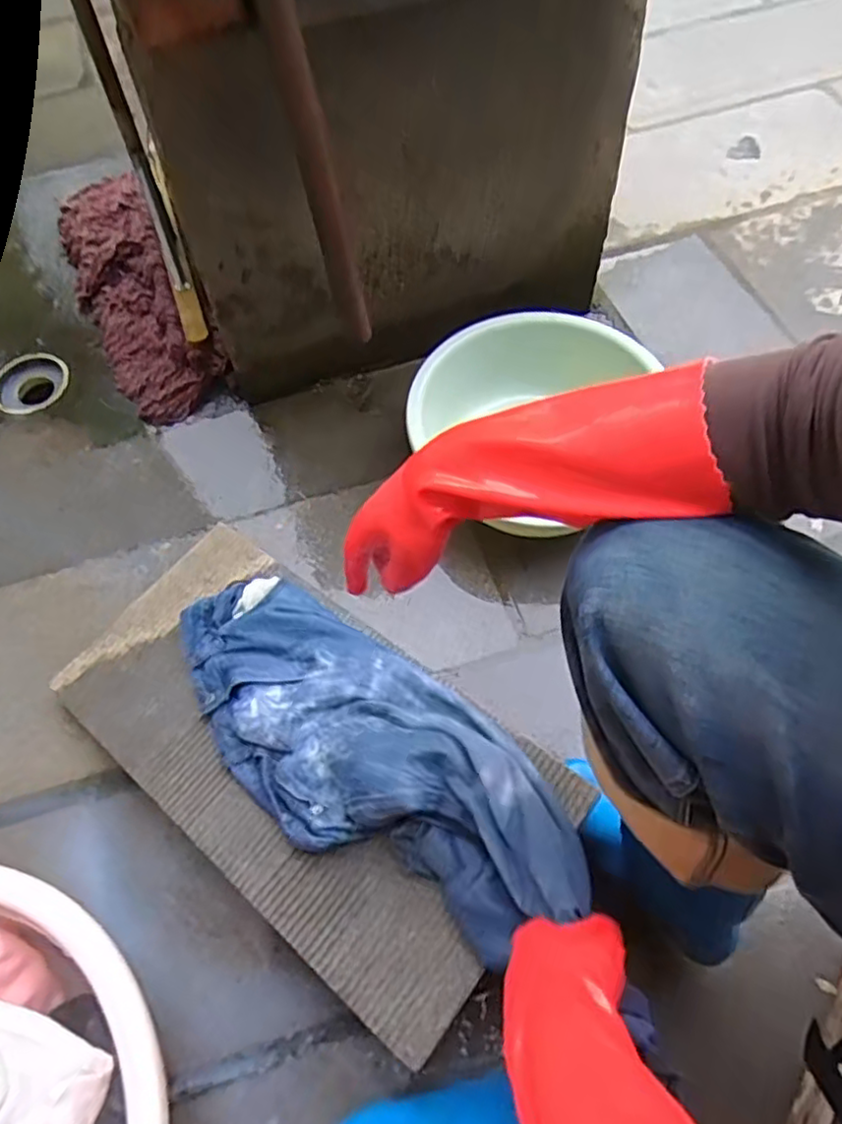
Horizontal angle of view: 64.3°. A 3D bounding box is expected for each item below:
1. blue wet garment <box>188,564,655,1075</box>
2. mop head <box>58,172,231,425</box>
[{"bbox_3d":[-0.075,0.178,0.685,0.527,0.100,0.204,28,66,33],"label":"blue wet garment"},{"bbox_3d":[-0.499,-0.470,1.157,0.172,0.051,0.586,-26,64,-11],"label":"mop head"}]

